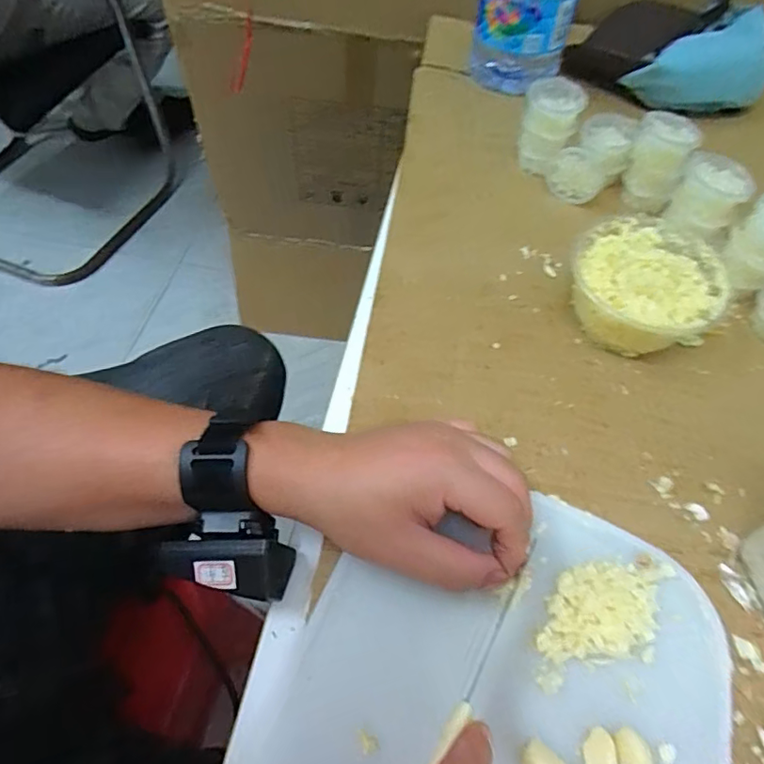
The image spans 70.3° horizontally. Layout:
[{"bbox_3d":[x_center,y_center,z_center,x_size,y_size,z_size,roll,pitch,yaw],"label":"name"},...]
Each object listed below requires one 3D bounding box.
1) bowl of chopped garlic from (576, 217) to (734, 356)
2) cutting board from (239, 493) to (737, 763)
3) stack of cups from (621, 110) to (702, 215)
[{"bbox_3d":[0.191,-0.067,0.400,0.096,0.064,0.103,3,55,-4],"label":"bowl of chopped garlic"},{"bbox_3d":[0.043,0.187,0.246,0.218,0.020,0.303,24,58,13],"label":"cutting board"},{"bbox_3d":[0.240,-0.192,0.479,0.047,0.073,0.047,25,57,12],"label":"stack of cups"}]

